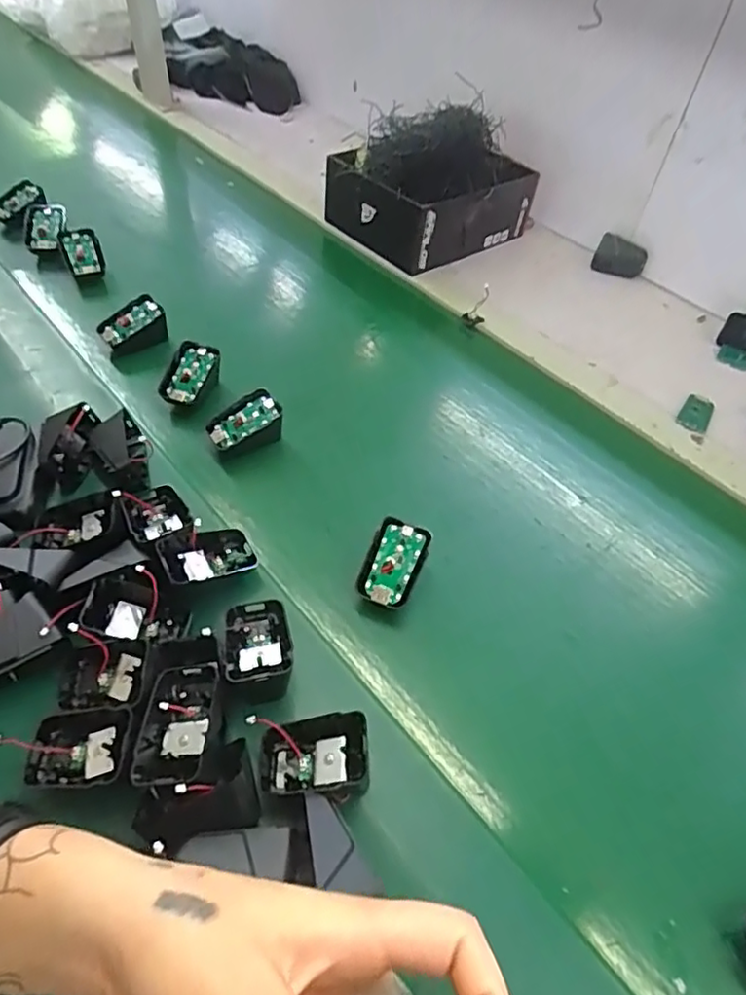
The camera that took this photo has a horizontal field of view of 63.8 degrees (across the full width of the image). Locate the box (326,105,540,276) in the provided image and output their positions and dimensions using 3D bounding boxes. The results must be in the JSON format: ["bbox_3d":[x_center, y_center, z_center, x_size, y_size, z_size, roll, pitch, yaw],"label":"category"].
[{"bbox_3d":[0.081,-0.441,0.829,0.249,0.143,0.192,-30,58,-27],"label":"box"}]

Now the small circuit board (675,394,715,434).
[{"bbox_3d":[0.349,-0.091,0.648,0.031,0.004,0.062,28,52,18],"label":"small circuit board"}]

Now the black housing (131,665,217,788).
[{"bbox_3d":[-0.118,0.135,0.359,0.039,0.021,0.073,2,50,-5],"label":"black housing"}]

